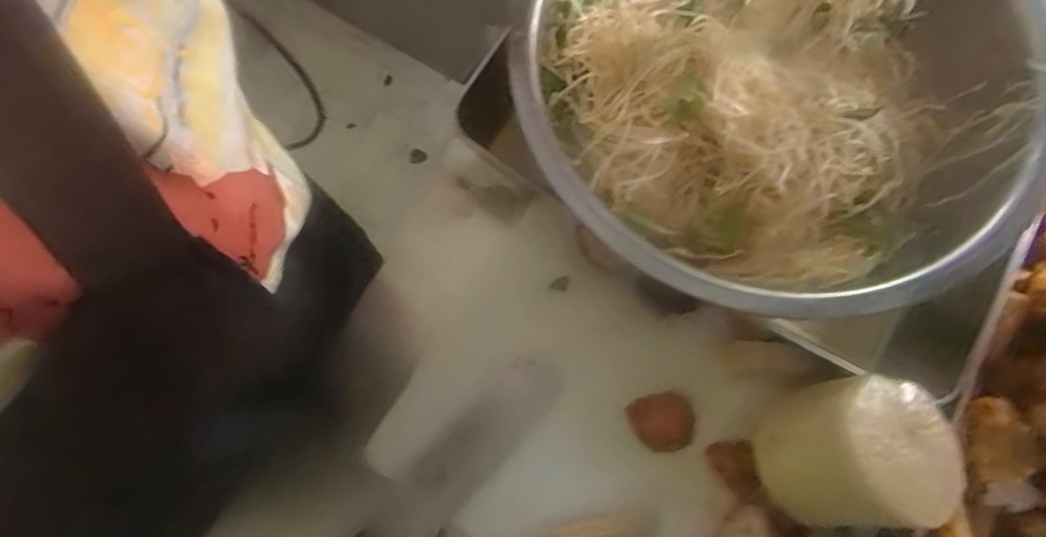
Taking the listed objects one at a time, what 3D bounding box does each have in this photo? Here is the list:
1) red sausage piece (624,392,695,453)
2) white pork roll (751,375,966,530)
[{"bbox_3d":[0.101,0.114,0.434,0.043,0.018,0.042,-16,78,-5],"label":"red sausage piece"},{"bbox_3d":[0.215,0.120,0.389,0.093,0.088,0.092,5,67,-13],"label":"white pork roll"}]

